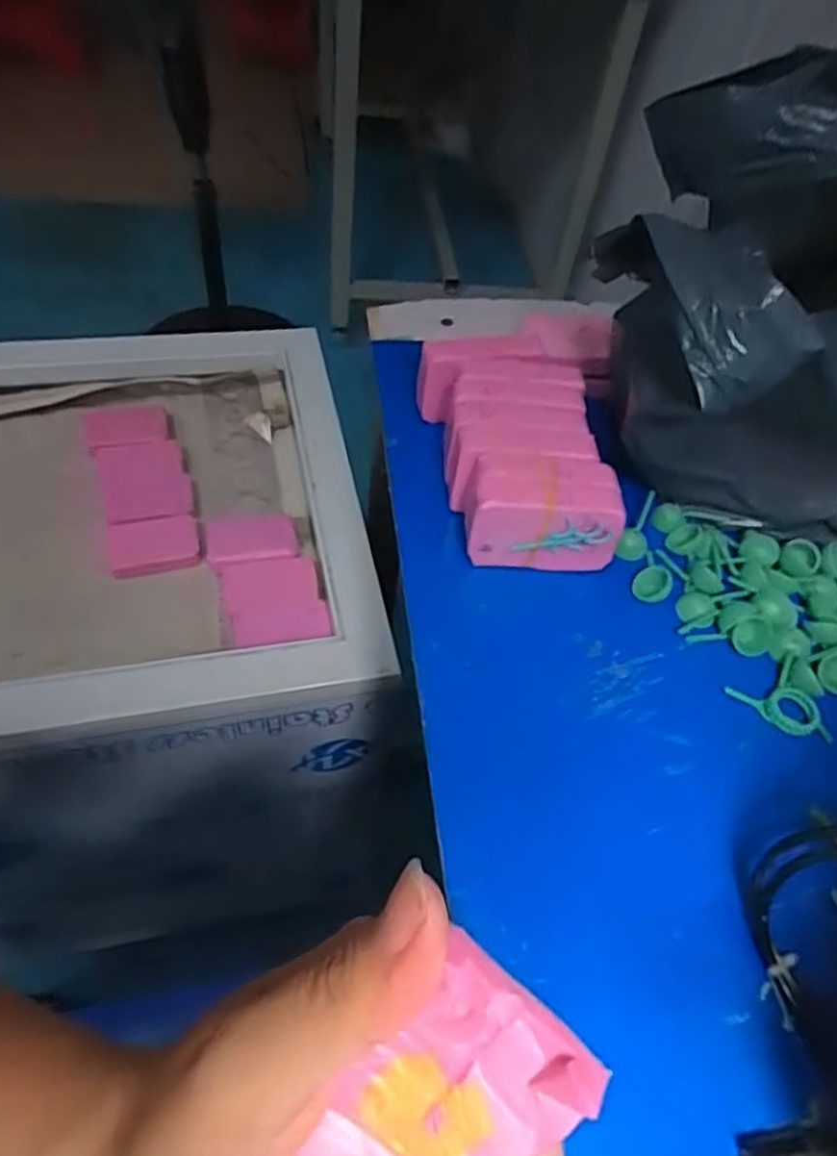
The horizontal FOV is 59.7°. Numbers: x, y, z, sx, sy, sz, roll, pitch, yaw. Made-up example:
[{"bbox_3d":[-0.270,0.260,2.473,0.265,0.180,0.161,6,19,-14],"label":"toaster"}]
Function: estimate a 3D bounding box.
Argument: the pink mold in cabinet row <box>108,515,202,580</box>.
[{"bbox_3d":[-0.208,-0.025,0.576,0.067,0.015,0.046,-10,54,-15],"label":"pink mold in cabinet row"}]

